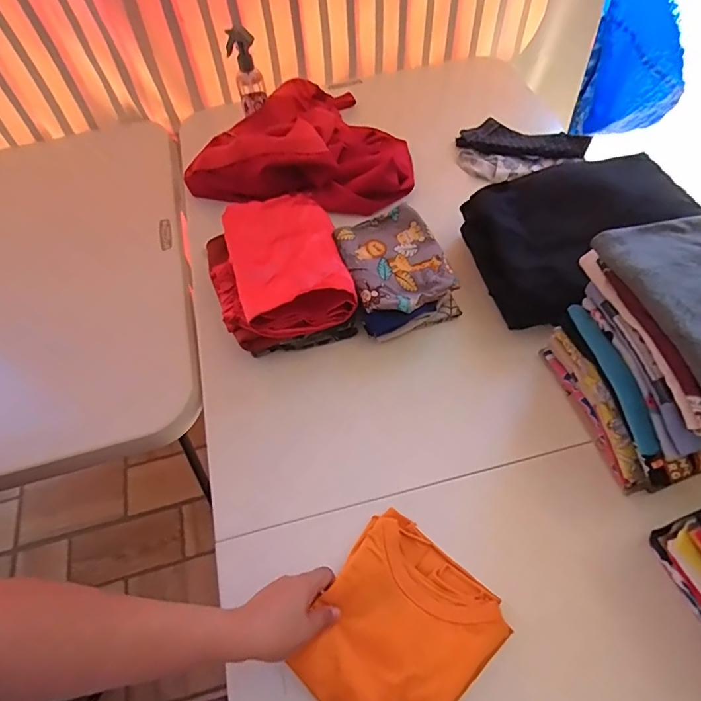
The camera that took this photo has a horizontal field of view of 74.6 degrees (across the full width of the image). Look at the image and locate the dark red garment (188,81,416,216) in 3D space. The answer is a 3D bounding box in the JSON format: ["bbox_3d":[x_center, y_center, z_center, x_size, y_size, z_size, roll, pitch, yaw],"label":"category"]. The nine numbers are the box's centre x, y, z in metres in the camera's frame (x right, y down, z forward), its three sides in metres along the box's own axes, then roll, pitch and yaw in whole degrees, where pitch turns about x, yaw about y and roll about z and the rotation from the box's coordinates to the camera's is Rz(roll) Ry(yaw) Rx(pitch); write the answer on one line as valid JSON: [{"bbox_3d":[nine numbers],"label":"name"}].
[{"bbox_3d":[-0.075,-0.409,0.861,0.381,0.090,0.325,5,59,8],"label":"dark red garment"}]

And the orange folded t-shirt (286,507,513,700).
[{"bbox_3d":[0.047,0.289,0.475,0.166,0.023,0.187,37,68,23],"label":"orange folded t-shirt"}]

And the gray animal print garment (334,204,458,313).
[{"bbox_3d":[0.062,-0.134,0.665,0.133,0.023,0.173,-21,59,-8],"label":"gray animal print garment"}]

